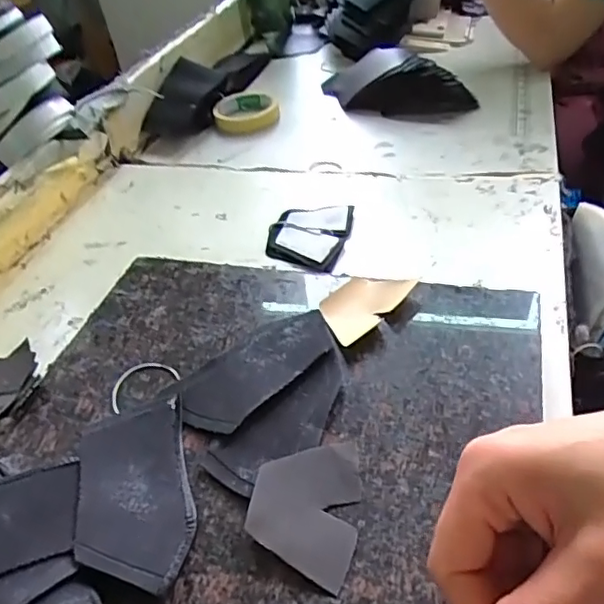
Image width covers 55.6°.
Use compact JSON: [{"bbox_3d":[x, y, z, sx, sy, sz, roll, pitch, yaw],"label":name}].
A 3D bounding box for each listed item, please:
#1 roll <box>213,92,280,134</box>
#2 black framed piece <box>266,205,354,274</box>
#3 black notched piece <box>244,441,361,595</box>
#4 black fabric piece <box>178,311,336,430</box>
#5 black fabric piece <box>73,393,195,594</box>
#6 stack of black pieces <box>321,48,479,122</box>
[{"bbox_3d":[-0.082,-0.277,0.827,0.093,0.021,0.091,-9,39,-2],"label":"roll"},{"bbox_3d":[0.005,-0.067,0.572,0.080,0.014,0.101,5,40,15],"label":"black framed piece"},{"bbox_3d":[0.002,0.116,0.333,0.059,0.012,0.084,2,40,12],"label":"black notched piece"},{"bbox_3d":[-0.030,0.046,0.417,0.127,0.009,0.061,-34,45,-29],"label":"black fabric piece"},{"bbox_3d":[-0.101,0.110,0.347,0.064,0.007,0.126,-1,36,-18],"label":"black fabric piece"},{"bbox_3d":[0.122,-0.308,0.813,0.236,0.061,0.098,23,51,31],"label":"stack of black pieces"}]

